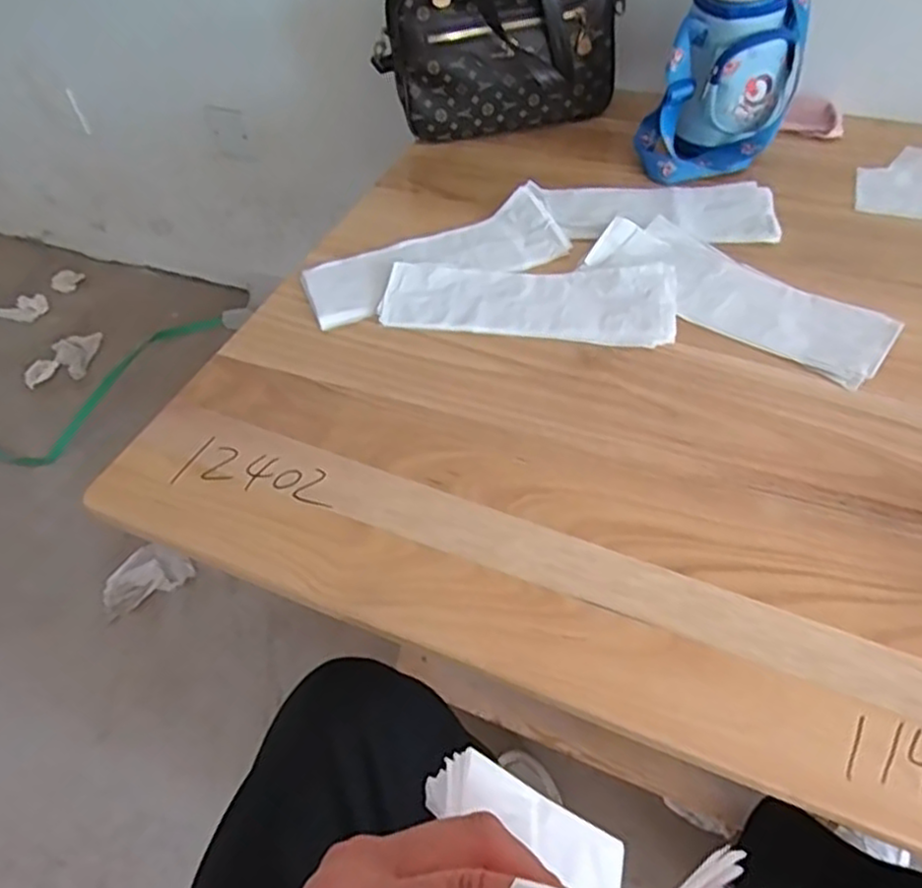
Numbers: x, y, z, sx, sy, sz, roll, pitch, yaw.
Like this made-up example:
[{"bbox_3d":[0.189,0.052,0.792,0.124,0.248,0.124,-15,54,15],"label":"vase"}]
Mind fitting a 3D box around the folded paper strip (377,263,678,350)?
[{"bbox_3d":[0.060,-0.132,0.642,0.260,0.014,0.091,5,52,9],"label":"folded paper strip"}]

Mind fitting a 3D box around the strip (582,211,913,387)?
[{"bbox_3d":[0.242,-0.136,0.628,0.265,0.013,0.099,36,62,29],"label":"strip"}]

